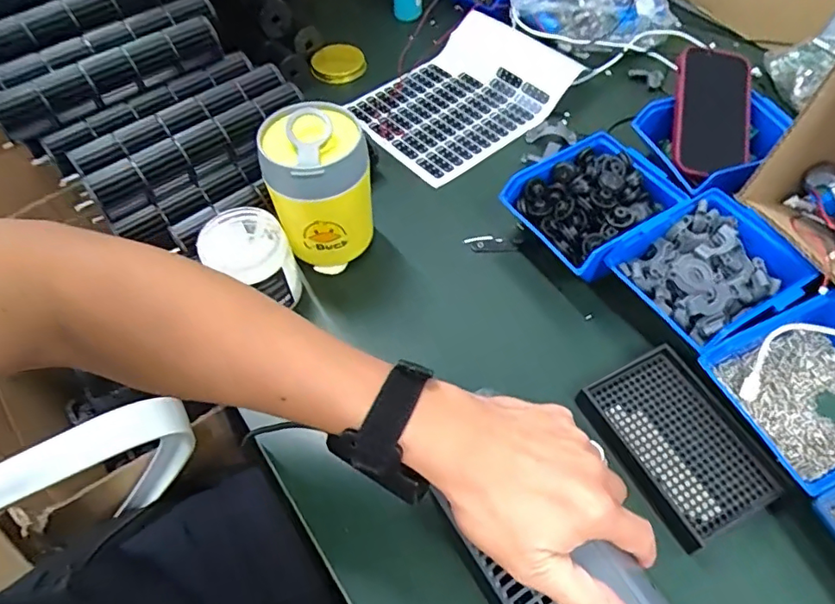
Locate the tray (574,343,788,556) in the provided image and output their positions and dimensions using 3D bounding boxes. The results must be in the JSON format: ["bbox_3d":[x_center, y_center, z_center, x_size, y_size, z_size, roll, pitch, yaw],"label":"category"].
[{"bbox_3d":[0.200,0.104,0.421,0.097,0.012,0.132,-25,59,-15],"label":"tray"}]

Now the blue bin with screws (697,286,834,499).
[{"bbox_3d":[0.302,0.066,0.415,0.131,0.056,0.122,-24,59,-14],"label":"blue bin with screws"}]

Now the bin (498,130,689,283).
[{"bbox_3d":[0.165,-0.089,0.527,0.133,0.073,0.117,-30,61,-18],"label":"bin"}]

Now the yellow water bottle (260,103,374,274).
[{"bbox_3d":[-0.088,-0.104,0.508,0.089,0.136,0.088,-10,56,-5],"label":"yellow water bottle"}]

